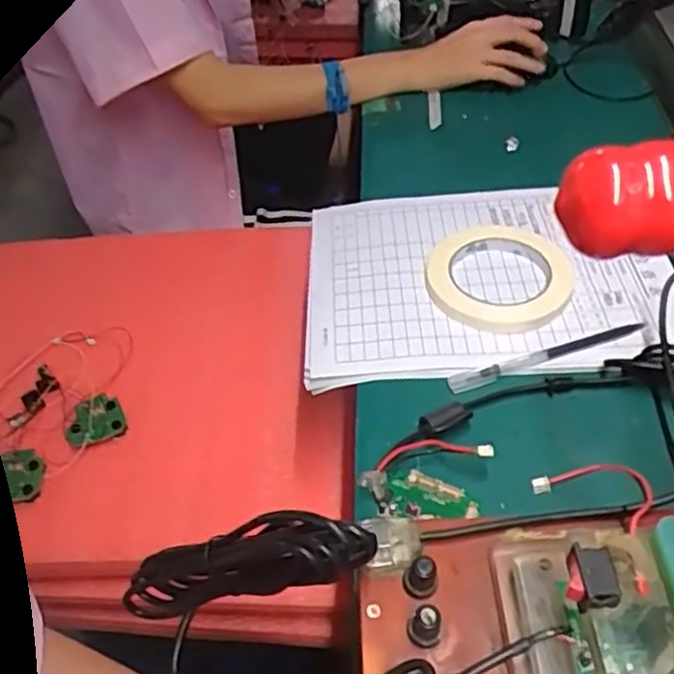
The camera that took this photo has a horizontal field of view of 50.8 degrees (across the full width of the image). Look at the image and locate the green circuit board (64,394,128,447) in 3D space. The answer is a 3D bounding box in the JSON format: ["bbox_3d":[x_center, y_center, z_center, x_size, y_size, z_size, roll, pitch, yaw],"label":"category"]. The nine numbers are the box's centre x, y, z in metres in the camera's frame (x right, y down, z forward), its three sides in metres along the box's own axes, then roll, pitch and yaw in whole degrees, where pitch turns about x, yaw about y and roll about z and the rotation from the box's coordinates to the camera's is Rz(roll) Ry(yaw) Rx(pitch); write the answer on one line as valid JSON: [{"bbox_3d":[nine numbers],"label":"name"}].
[{"bbox_3d":[-0.234,0.082,0.686,0.056,0.006,0.047,-26,63,-8],"label":"green circuit board"}]

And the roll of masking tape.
[{"bbox_3d":[0.130,-0.050,0.566,0.111,0.020,0.108,-2,47,2],"label":"roll of masking tape"}]

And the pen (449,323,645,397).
[{"bbox_3d":[0.155,0.013,0.525,0.153,0.010,0.014,-16,48,-10],"label":"pen"}]

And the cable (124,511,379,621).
[{"bbox_3d":[-0.052,0.113,0.350,0.159,0.036,0.023,-26,36,34],"label":"cable"}]

